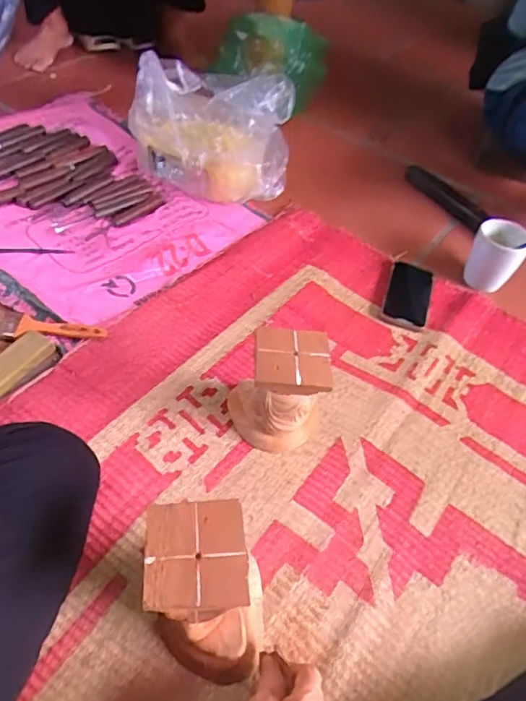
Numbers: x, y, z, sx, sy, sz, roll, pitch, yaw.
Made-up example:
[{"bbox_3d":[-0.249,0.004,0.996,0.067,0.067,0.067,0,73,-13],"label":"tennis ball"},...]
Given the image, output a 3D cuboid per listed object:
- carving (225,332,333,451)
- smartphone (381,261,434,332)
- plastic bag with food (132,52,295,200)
[{"bbox_3d":[0.015,0.052,0.581,0.110,0.178,0.091,5,50,-1],"label":"carving"},{"bbox_3d":[0.241,-0.094,0.828,0.070,0.009,0.135,17,50,8],"label":"smartphone"},{"bbox_3d":[-0.080,-0.415,0.940,0.273,0.183,0.236,29,53,15],"label":"plastic bag with food"}]

